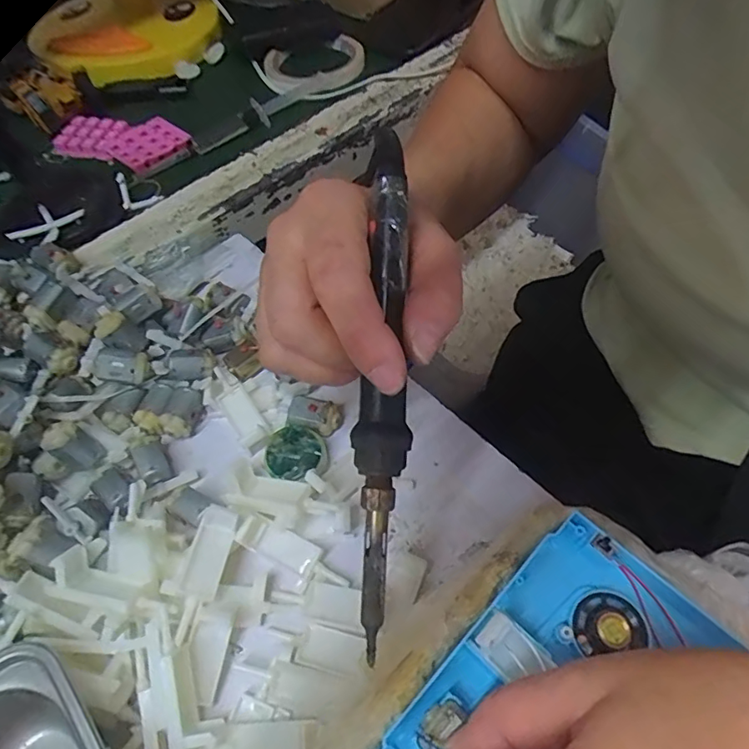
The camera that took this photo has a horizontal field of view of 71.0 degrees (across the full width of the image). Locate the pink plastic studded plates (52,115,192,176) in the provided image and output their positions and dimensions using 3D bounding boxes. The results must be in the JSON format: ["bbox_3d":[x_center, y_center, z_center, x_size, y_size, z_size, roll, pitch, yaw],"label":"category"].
[{"bbox_3d":[-0.216,-0.203,0.453,0.110,0.011,0.059,22,61,15],"label":"pink plastic studded plates"}]

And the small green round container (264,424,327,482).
[{"bbox_3d":[-0.043,0.043,0.286,0.031,0.011,0.030,-22,59,-11],"label":"small green round container"}]

